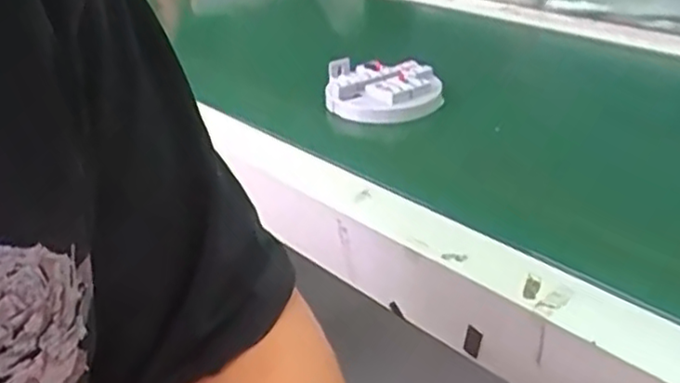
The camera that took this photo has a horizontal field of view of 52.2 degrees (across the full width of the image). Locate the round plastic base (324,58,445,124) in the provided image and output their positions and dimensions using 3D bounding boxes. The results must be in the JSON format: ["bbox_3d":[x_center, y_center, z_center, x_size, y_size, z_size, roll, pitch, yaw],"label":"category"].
[{"bbox_3d":[0.037,-0.090,0.618,0.105,0.025,0.085,2,32,11],"label":"round plastic base"}]

